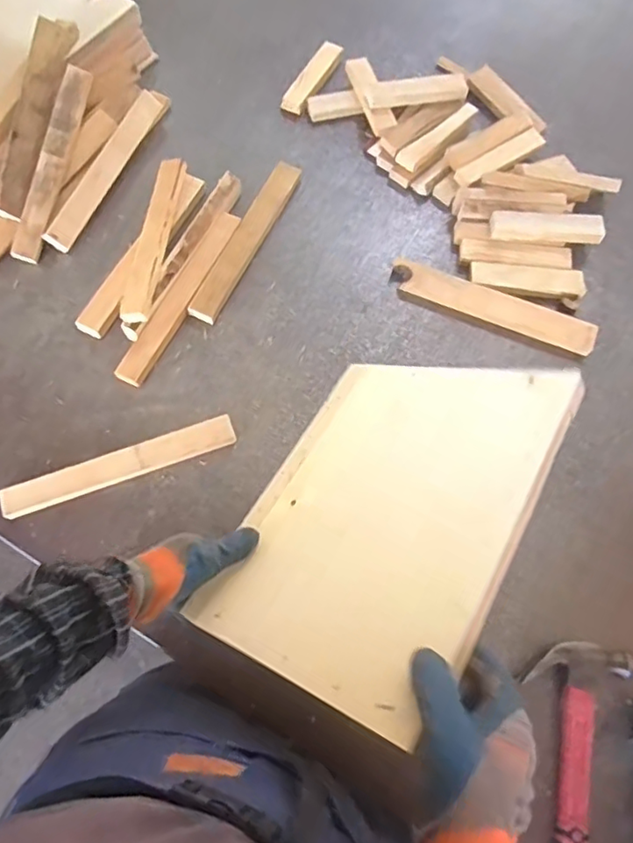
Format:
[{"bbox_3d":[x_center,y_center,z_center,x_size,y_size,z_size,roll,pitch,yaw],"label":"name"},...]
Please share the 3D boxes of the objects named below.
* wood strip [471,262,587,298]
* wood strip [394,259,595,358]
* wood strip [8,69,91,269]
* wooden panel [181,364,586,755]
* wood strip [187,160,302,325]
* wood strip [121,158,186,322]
[{"bbox_3d":[0.295,-0.199,0.800,0.154,0.012,0.036,9,69,4],"label":"wood strip"},{"bbox_3d":[0.242,-0.160,0.786,0.273,0.016,0.055,21,71,9],"label":"wood strip"},{"bbox_3d":[-0.371,-0.364,0.811,0.036,0.013,0.289,17,84,-23],"label":"wood strip"},{"bbox_3d":[0.059,0.081,0.569,0.284,0.015,0.357,9,57,43],"label":"wooden panel"},{"bbox_3d":[-0.098,-0.260,0.817,0.041,0.009,0.284,29,70,-8],"label":"wood strip"},{"bbox_3d":[-0.219,-0.254,0.788,0.038,0.021,0.274,5,69,3],"label":"wood strip"}]

